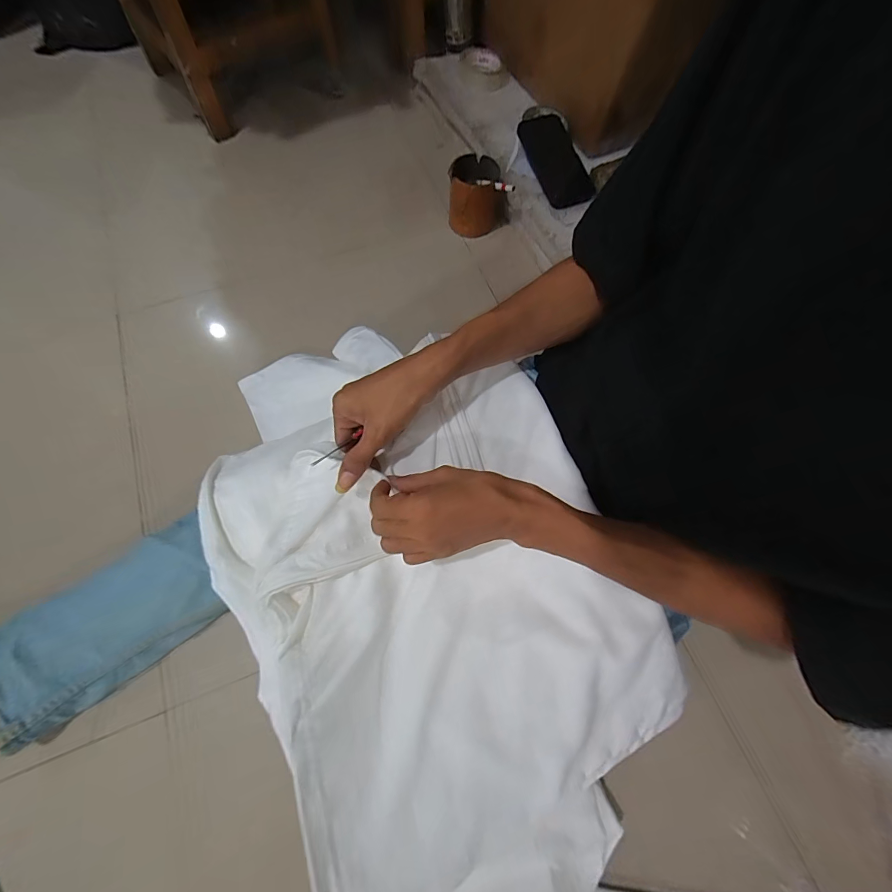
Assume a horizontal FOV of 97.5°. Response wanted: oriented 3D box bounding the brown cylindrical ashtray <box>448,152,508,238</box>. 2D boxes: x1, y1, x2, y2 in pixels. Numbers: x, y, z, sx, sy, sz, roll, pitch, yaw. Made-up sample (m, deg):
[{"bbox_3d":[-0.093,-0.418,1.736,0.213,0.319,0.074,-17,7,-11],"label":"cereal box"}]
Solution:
[{"bbox_3d":[0.048,-0.429,0.679,0.088,0.099,0.084,-4,68,-2],"label":"brown cylindrical ashtray"}]

